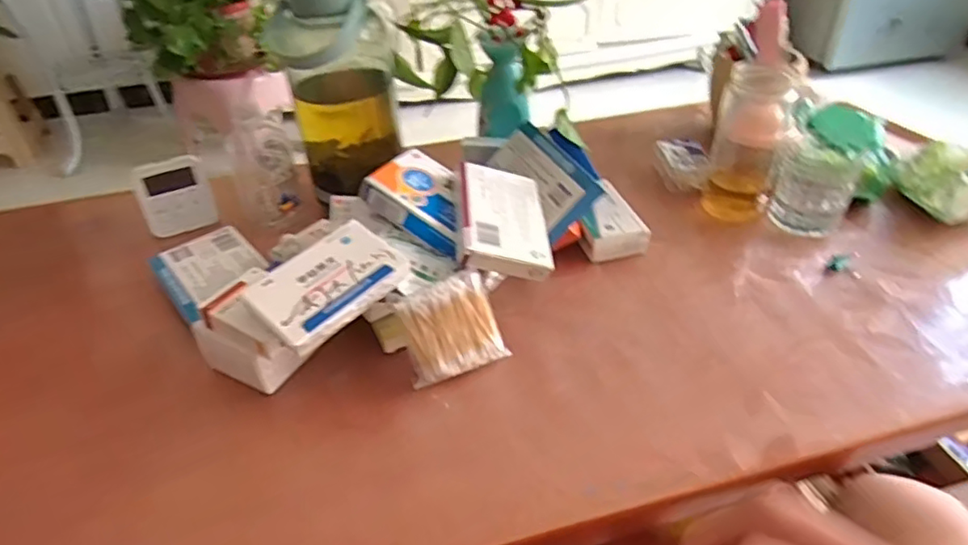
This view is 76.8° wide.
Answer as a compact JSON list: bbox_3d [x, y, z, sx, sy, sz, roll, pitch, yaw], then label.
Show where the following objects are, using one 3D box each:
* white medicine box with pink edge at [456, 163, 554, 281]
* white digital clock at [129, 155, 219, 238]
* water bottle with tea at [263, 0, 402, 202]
[{"bbox_3d":[0.015,-0.050,0.556,0.081,0.016,0.123,10,47,-17],"label":"white medicine box with pink edge"},{"bbox_3d":[-0.352,-0.087,0.697,0.073,0.081,0.018,-22,29,-24],"label":"white digital clock"},{"bbox_3d":[-0.153,-0.204,0.640,0.113,0.240,0.120,-12,40,-12],"label":"water bottle with tea"}]

